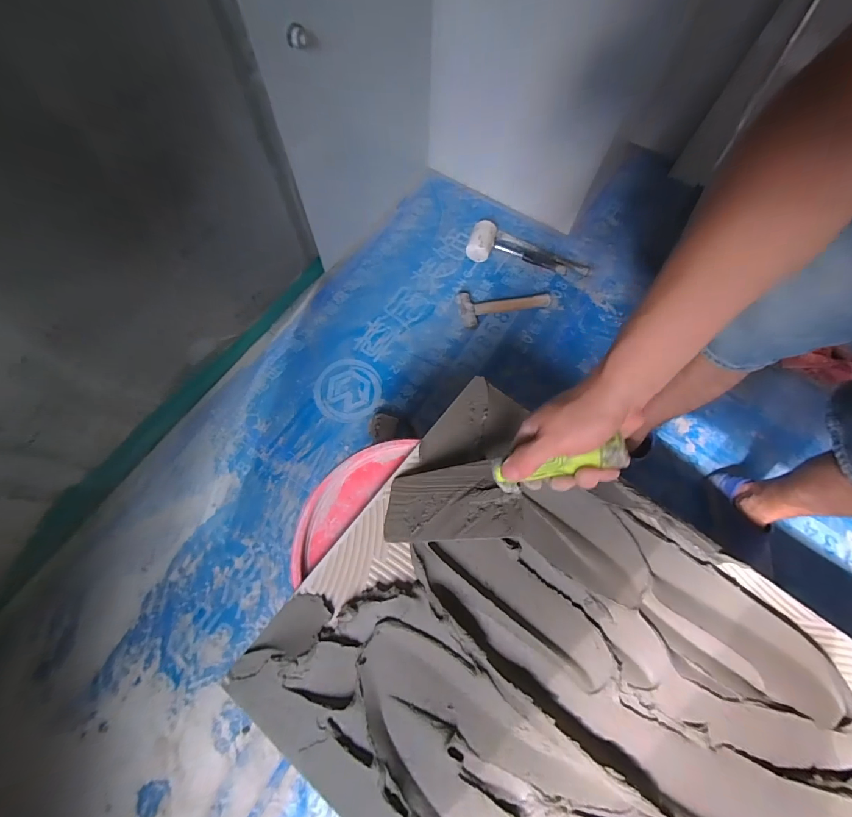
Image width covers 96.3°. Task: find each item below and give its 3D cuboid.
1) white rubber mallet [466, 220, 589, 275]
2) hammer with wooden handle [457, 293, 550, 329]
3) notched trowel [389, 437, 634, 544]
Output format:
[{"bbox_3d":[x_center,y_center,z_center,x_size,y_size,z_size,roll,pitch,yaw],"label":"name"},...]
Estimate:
[{"bbox_3d":[0.298,-0.463,1.090,0.354,0.072,0.110,8,70,2],"label":"white rubber mallet"},{"bbox_3d":[0.213,-0.288,1.049,0.257,0.040,0.107,-13,71,-6],"label":"hammer with wooden handle"},{"bbox_3d":[0.068,0.096,0.425,0.074,0.298,0.093,13,62,-44],"label":"notched trowel"}]

